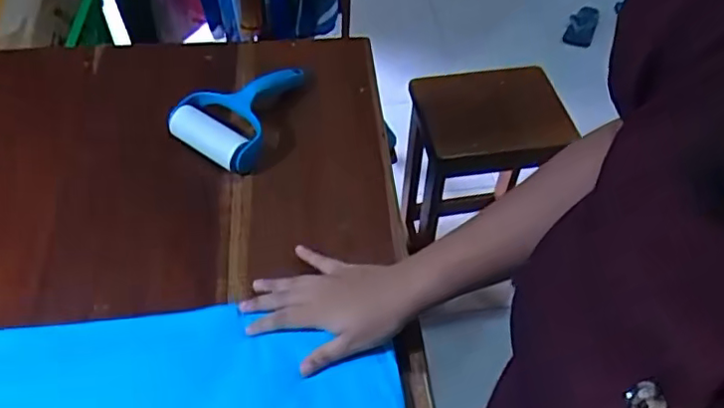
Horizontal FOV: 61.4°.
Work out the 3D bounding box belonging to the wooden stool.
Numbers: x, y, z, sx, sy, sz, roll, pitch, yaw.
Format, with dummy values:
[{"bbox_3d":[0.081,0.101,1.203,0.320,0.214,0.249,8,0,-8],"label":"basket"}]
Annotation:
[{"bbox_3d":[0.252,-0.066,1.391,0.279,0.444,0.215,-10,52,-10],"label":"wooden stool"}]

